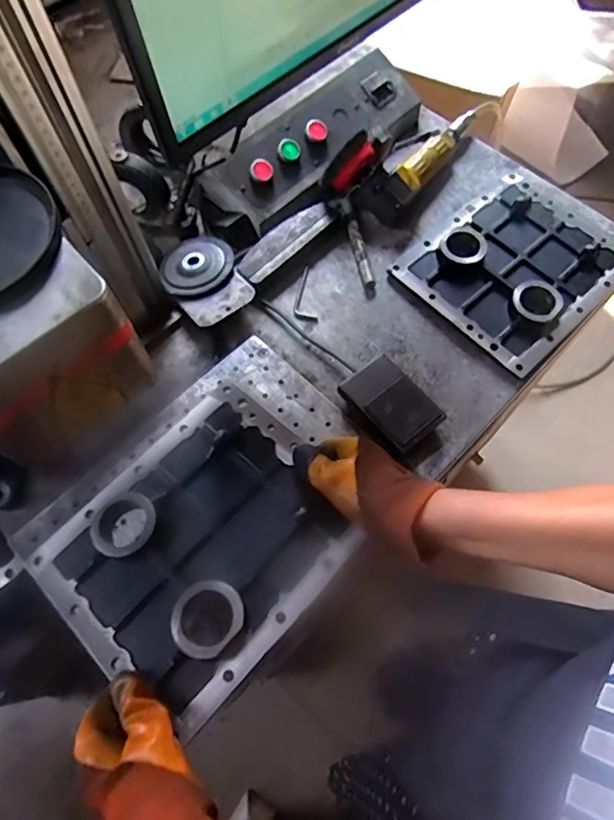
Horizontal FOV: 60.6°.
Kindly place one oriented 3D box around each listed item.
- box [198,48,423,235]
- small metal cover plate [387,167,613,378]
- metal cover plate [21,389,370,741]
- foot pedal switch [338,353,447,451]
[{"bbox_3d":[0.018,-0.371,0.707,0.139,0.065,0.321,42,73,17],"label":"box"},{"bbox_3d":[0.267,-0.191,0.659,0.266,0.022,0.208,-41,72,-15],"label":"small metal cover plate"},{"bbox_3d":[-0.092,0.110,0.456,0.208,0.034,0.240,40,72,18],"label":"metal cover plate"},{"bbox_3d":[0.090,-0.011,0.575,0.065,0.024,0.106,-38,71,-14],"label":"foot pedal switch"}]

